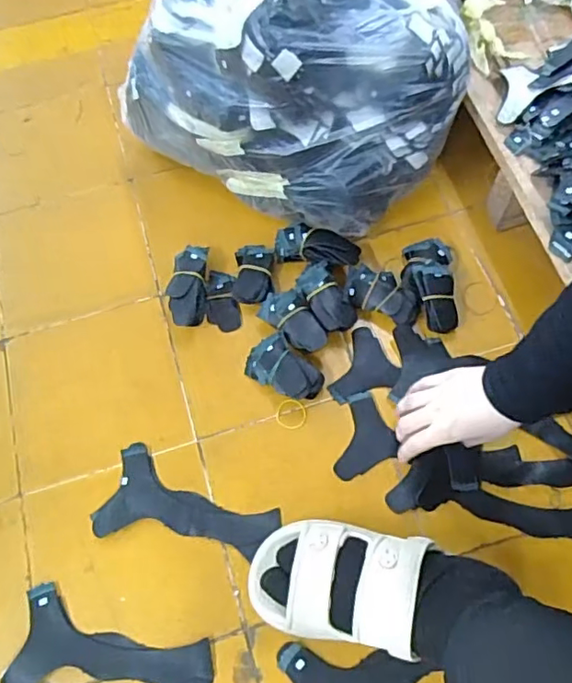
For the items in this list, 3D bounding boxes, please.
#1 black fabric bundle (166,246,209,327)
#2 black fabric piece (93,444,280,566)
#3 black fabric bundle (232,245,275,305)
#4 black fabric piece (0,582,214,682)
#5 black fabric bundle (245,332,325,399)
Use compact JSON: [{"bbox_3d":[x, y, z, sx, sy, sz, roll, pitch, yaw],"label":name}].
[{"bbox_3d":[-0.120,-0.066,0.706,0.046,0.032,0.101,-3,64,1],"label":"black fabric bundle"},{"bbox_3d":[-0.105,0.181,0.605,0.183,0.004,0.093,17,66,10],"label":"black fabric piece"},{"bbox_3d":[-0.042,-0.084,0.721,0.048,0.020,0.082,3,64,4],"label":"black fabric bundle"},{"bbox_3d":[-0.167,0.299,0.550,0.192,0.004,0.090,7,64,6],"label":"black fabric piece"},{"bbox_3d":[-0.001,0.032,0.658,0.088,0.034,0.056,34,70,17],"label":"black fabric bundle"}]

